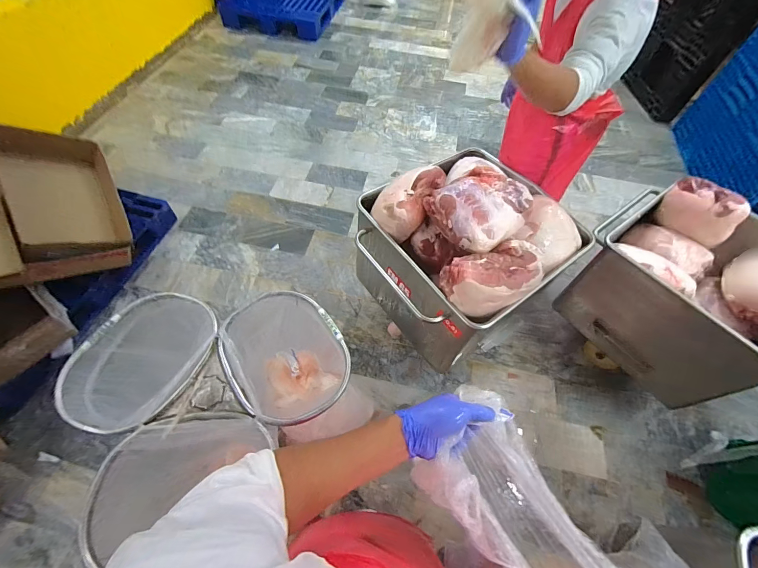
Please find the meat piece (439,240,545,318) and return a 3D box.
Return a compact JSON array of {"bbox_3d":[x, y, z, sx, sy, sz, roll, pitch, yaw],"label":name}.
[{"bbox_3d":[0.359,-0.022,1.027,0.319,0.140,0.178,-19,61,-14],"label":"meat piece"}]

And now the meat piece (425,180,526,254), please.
[{"bbox_3d":[0.303,-0.227,1.079,0.297,0.116,0.179,33,62,17],"label":"meat piece"}]

